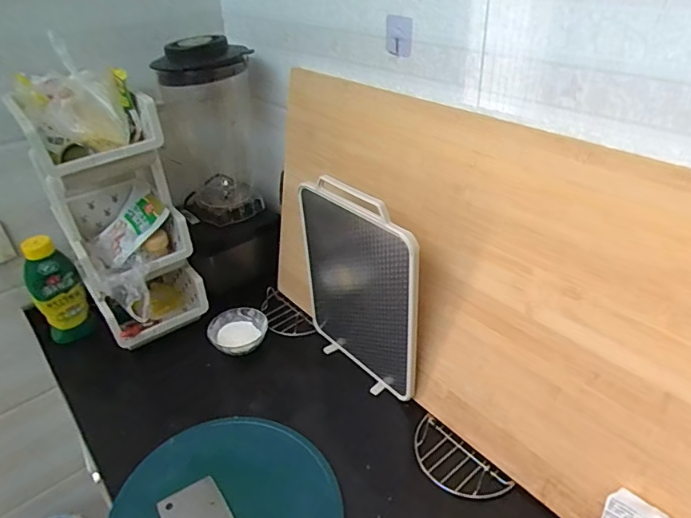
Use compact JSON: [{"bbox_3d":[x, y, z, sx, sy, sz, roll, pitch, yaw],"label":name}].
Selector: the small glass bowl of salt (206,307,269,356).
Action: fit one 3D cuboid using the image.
[{"bbox_3d":[-0.219,0.163,1.052,0.118,0.053,0.125,-2,34,1],"label":"small glass bowl of salt"}]

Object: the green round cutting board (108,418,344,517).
[{"bbox_3d":[-0.171,0.383,0.744,0.321,0.030,0.346,-2,34,1],"label":"green round cutting board"}]

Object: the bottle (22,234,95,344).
[{"bbox_3d":[-0.608,0.065,1.056,0.094,0.246,0.057,-22,38,-27],"label":"bottle"}]

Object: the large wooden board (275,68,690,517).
[{"bbox_3d":[0.149,0.023,0.808,0.031,0.498,0.889,-14,33,-38],"label":"large wooden board"}]

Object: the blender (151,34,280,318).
[{"bbox_3d":[-0.277,-0.176,1.134,0.217,0.545,0.260,-13,35,-15],"label":"blender"}]

